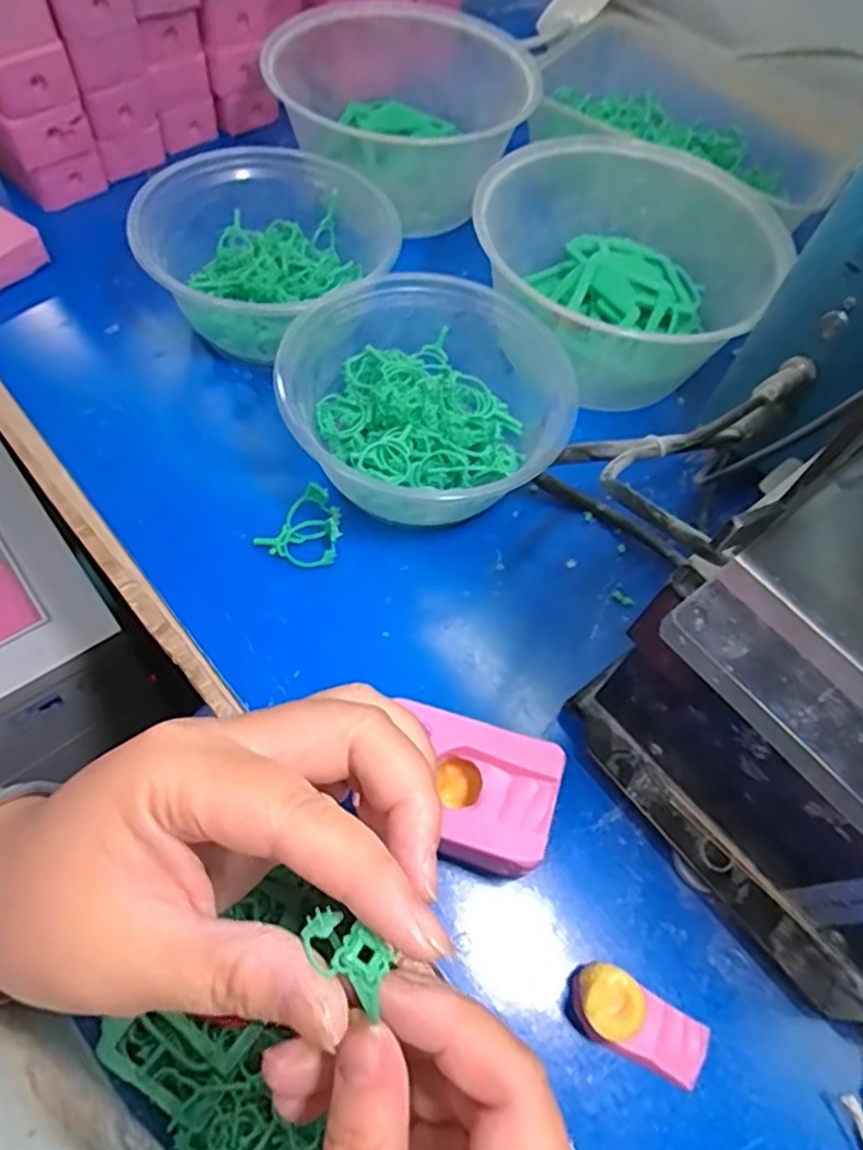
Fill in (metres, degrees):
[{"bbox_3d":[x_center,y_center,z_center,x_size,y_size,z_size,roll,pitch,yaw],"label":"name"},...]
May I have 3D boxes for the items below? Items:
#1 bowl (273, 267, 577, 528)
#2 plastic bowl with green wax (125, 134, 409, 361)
[{"bbox_3d":[-0.002,-0.084,0.346,0.134,0.060,0.122,3,60,-5],"label":"bowl"},{"bbox_3d":[-0.086,-0.172,0.387,0.129,0.065,0.139,3,60,-5],"label":"plastic bowl with green wax"}]

